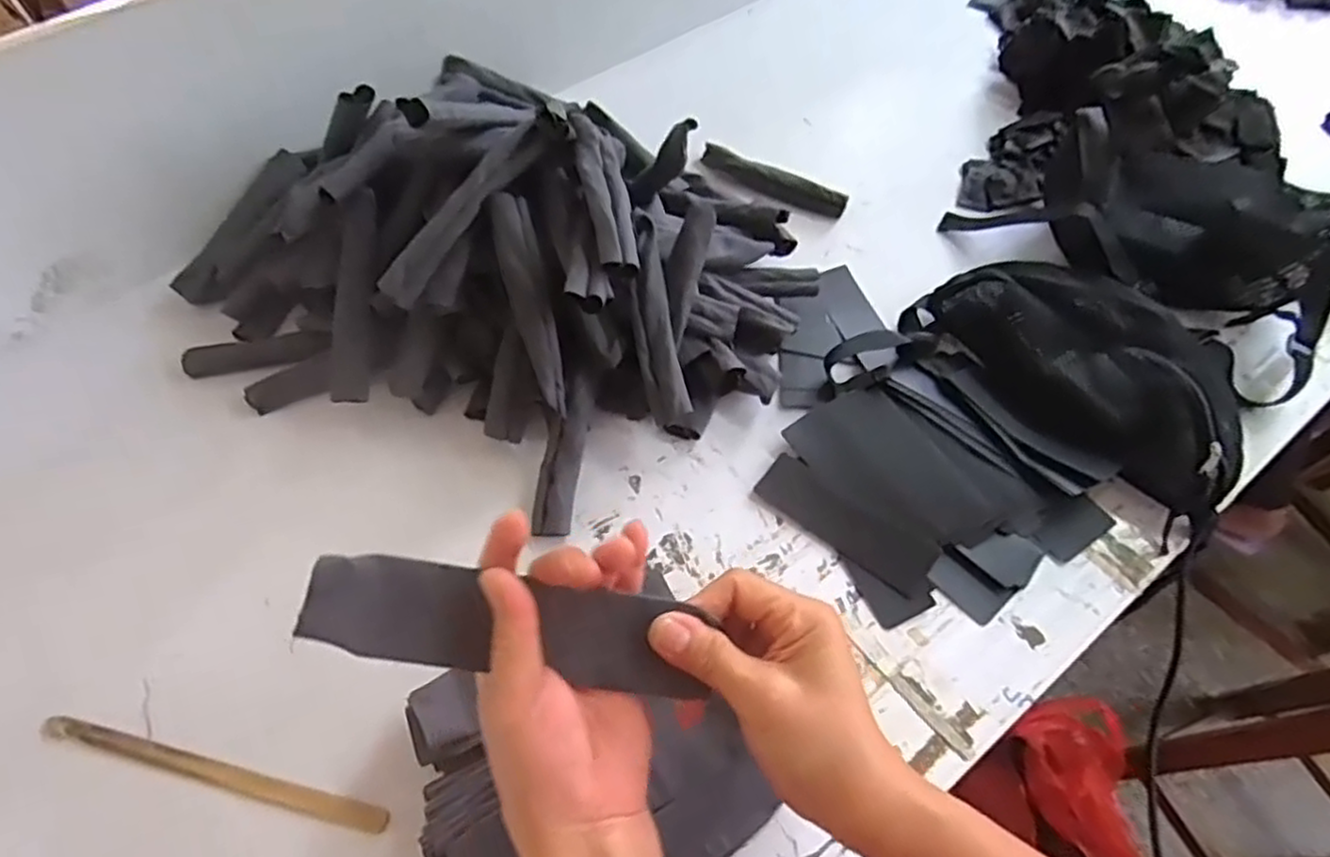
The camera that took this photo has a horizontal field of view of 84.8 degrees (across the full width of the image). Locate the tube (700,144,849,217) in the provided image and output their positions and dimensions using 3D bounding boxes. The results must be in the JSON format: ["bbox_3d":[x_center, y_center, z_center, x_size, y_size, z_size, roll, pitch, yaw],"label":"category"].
[{"bbox_3d":[0.119,-0.281,0.820,0.175,0.022,0.029,25,62,17],"label":"tube"}]

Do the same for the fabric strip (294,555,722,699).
[{"bbox_3d":[-0.071,0.089,0.329,0.172,0.009,0.043,11,79,-9],"label":"fabric strip"}]

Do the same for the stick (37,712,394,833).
[{"bbox_3d":[-0.319,0.242,0.513,0.270,0.007,0.019,11,58,10],"label":"stick"}]

